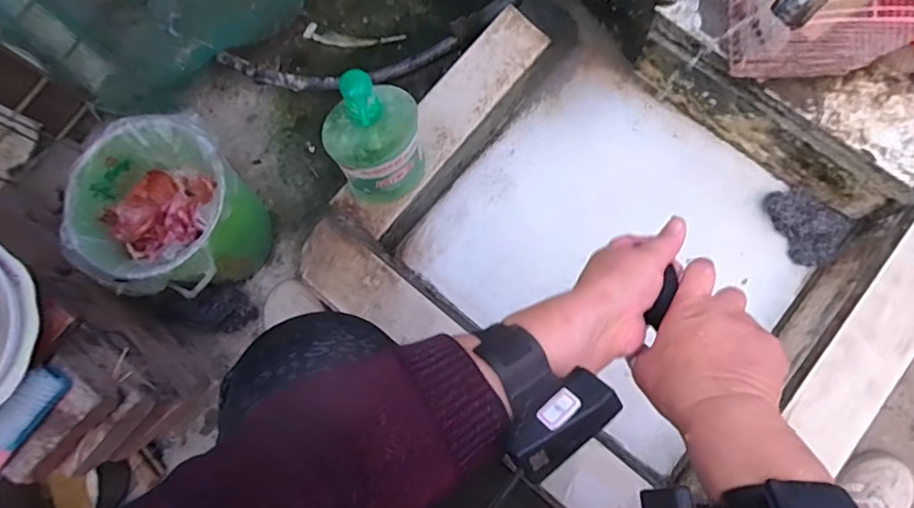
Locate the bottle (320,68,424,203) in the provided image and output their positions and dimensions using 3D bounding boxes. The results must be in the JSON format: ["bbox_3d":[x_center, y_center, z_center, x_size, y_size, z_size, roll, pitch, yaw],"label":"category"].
[{"bbox_3d":[-0.099,-0.140,0.663,0.120,0.269,0.083,-34,81,-5],"label":"bottle"}]

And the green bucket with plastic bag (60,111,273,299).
[{"bbox_3d":[-0.391,-0.054,0.771,0.206,0.199,0.229,-1,80,1],"label":"green bucket with plastic bag"}]

